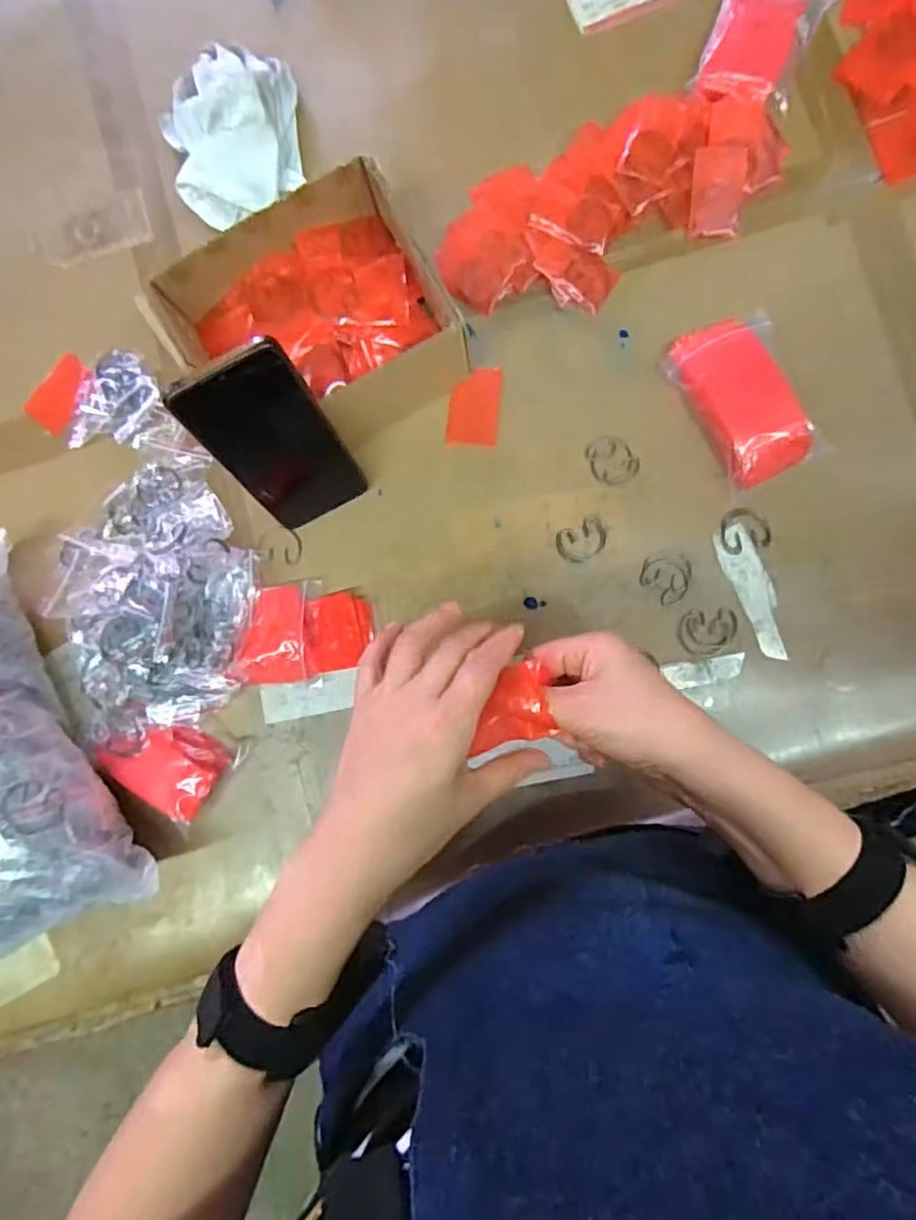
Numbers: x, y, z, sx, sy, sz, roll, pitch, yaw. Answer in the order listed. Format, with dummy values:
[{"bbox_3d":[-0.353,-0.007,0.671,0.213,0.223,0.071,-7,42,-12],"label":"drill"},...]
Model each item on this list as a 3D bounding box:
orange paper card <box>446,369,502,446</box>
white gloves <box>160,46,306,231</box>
[{"bbox_3d":[0.013,-0.166,0.524,0.041,0.006,0.060,5,87,4],"label":"orange paper card"},{"bbox_3d":[-0.182,-0.392,0.521,0.094,0.056,0.142,-5,87,3],"label":"white gloves"}]

